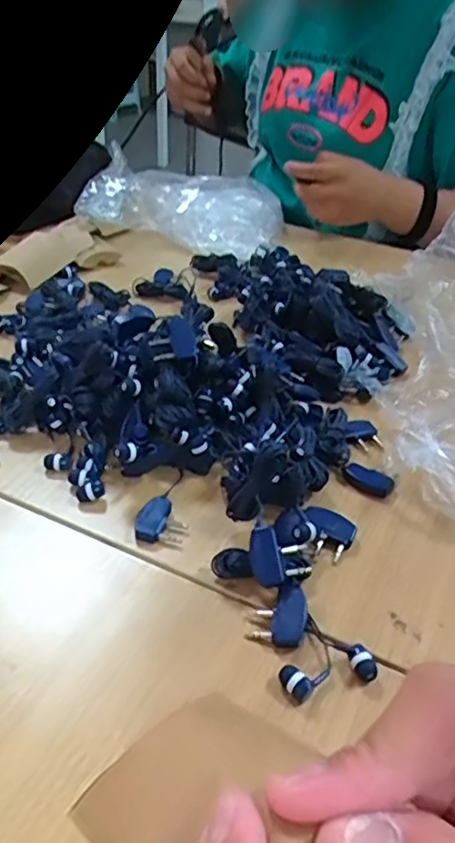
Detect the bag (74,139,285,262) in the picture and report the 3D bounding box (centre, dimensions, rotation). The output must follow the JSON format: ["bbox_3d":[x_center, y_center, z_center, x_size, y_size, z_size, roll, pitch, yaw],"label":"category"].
[{"bbox_3d":[-0.057,-0.285,0.852,0.257,0.054,0.206,10,37,8],"label":"bag"}]

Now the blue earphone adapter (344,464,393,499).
[{"bbox_3d":[0.098,0.040,0.459,0.035,0.007,0.017,29,45,32],"label":"blue earphone adapter"}]

